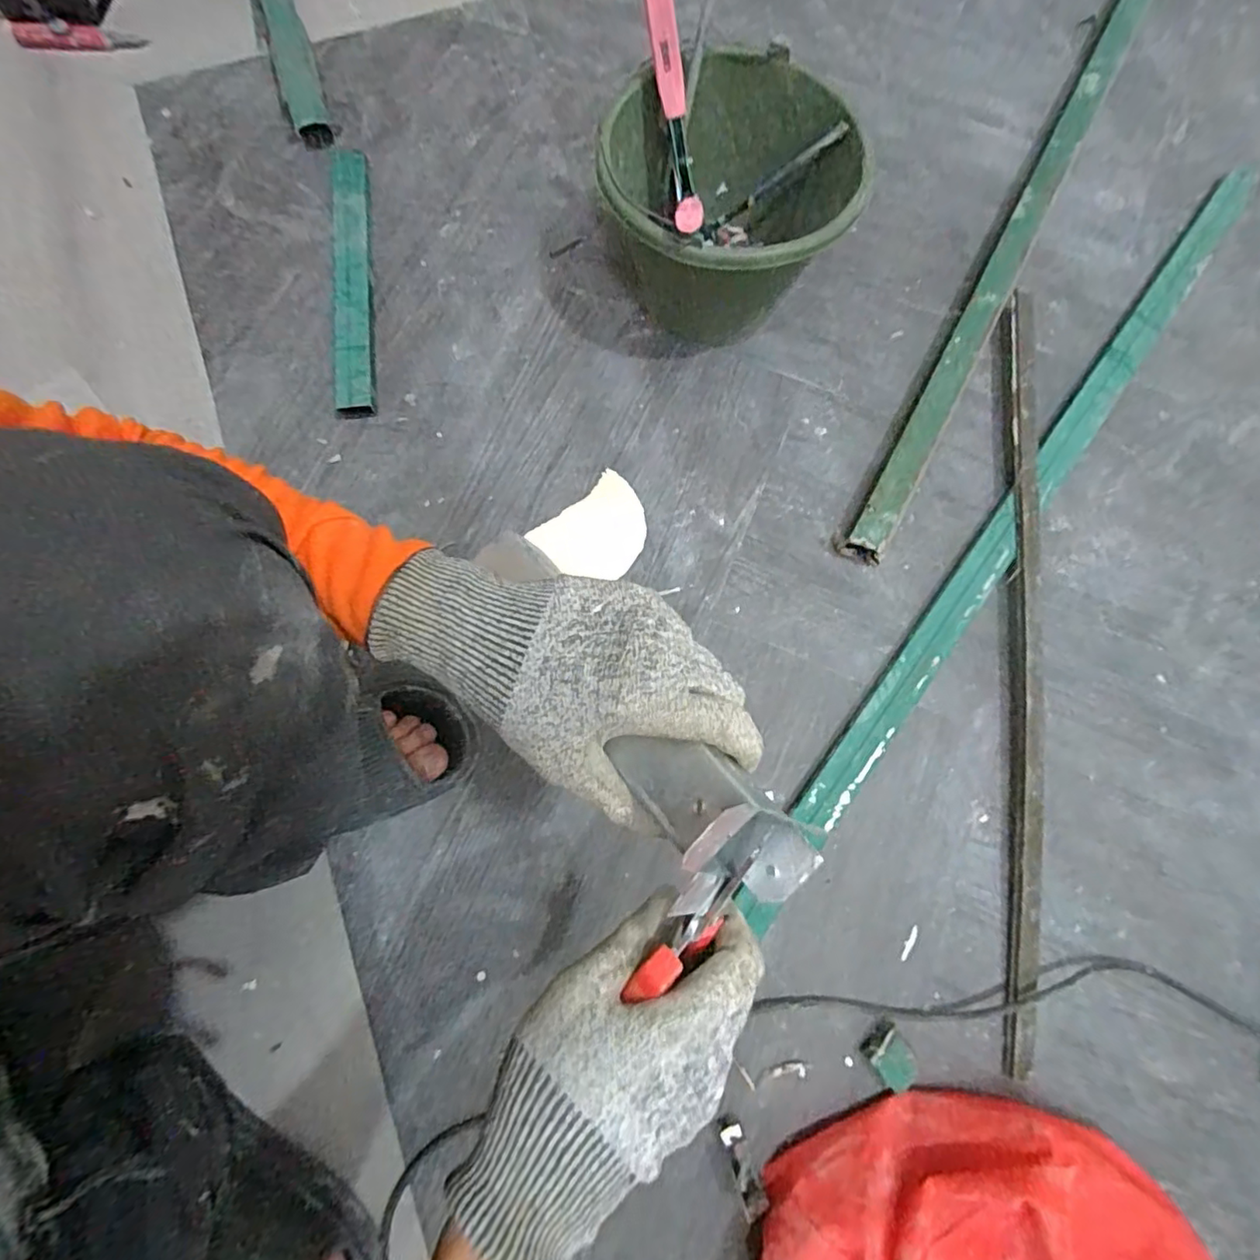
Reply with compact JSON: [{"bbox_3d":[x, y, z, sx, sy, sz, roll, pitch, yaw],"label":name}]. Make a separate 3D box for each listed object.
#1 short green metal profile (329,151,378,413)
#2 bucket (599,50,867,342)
[{"bbox_3d":[-0.325,-0.414,0.697,0.043,0.017,0.378,-6,77,-3],"label":"short green metal profile"},{"bbox_3d":[0.093,-0.416,0.620,0.237,0.178,0.235,0,77,-1],"label":"bucket"}]

